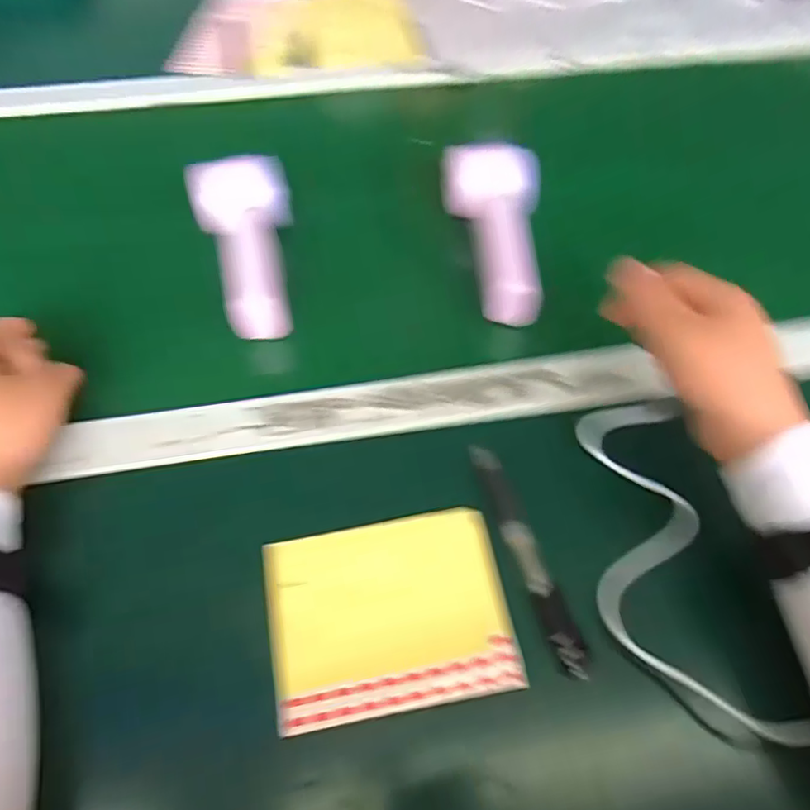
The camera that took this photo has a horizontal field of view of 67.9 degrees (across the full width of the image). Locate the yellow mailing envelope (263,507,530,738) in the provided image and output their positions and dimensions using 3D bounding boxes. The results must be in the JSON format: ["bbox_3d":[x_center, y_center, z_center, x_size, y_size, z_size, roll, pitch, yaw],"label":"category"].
[{"bbox_3d":[-0.009,0.113,0.329,0.127,0.009,0.099,-9,56,-6],"label":"yellow mailing envelope"}]

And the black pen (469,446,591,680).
[{"bbox_3d":[0.070,0.083,0.343,0.019,0.008,0.138,-13,57,-9],"label":"black pen"}]

